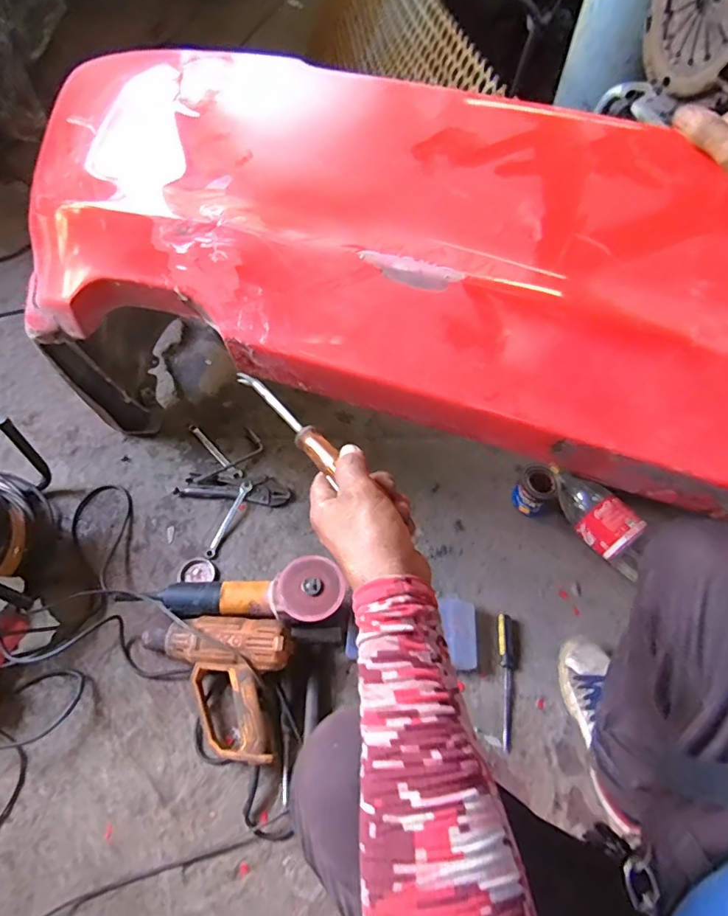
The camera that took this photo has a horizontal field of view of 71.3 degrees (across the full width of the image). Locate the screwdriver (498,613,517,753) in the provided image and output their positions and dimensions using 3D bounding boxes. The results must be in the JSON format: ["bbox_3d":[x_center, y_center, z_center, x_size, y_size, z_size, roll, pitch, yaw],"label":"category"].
[{"bbox_3d":[0.228,0.347,0.804,0.030,0.026,0.200,8,57,2],"label":"screwdriver"}]

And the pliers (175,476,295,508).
[{"bbox_3d":[-0.246,0.053,0.970,0.211,0.019,0.063,6,57,1],"label":"pliers"}]

